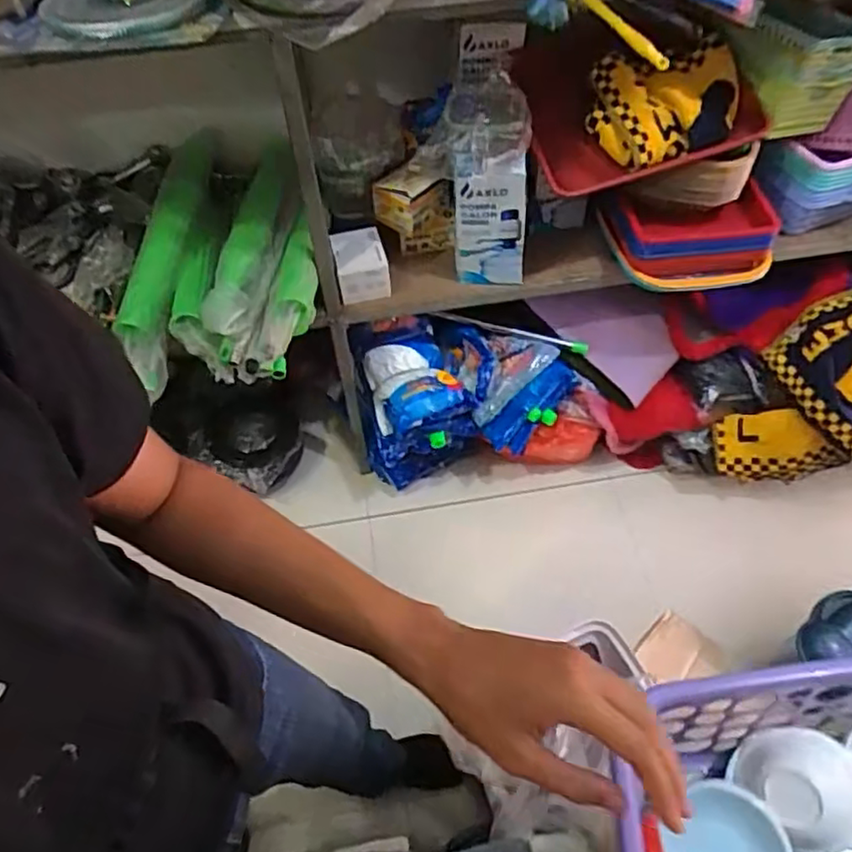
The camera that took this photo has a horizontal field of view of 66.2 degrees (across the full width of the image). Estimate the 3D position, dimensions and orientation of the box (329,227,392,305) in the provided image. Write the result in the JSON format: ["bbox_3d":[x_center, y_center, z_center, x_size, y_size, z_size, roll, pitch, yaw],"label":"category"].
[{"bbox_3d":[-0.123,-0.306,1.228,0.095,0.069,0.127,-11,57,-5],"label":"box"}]

